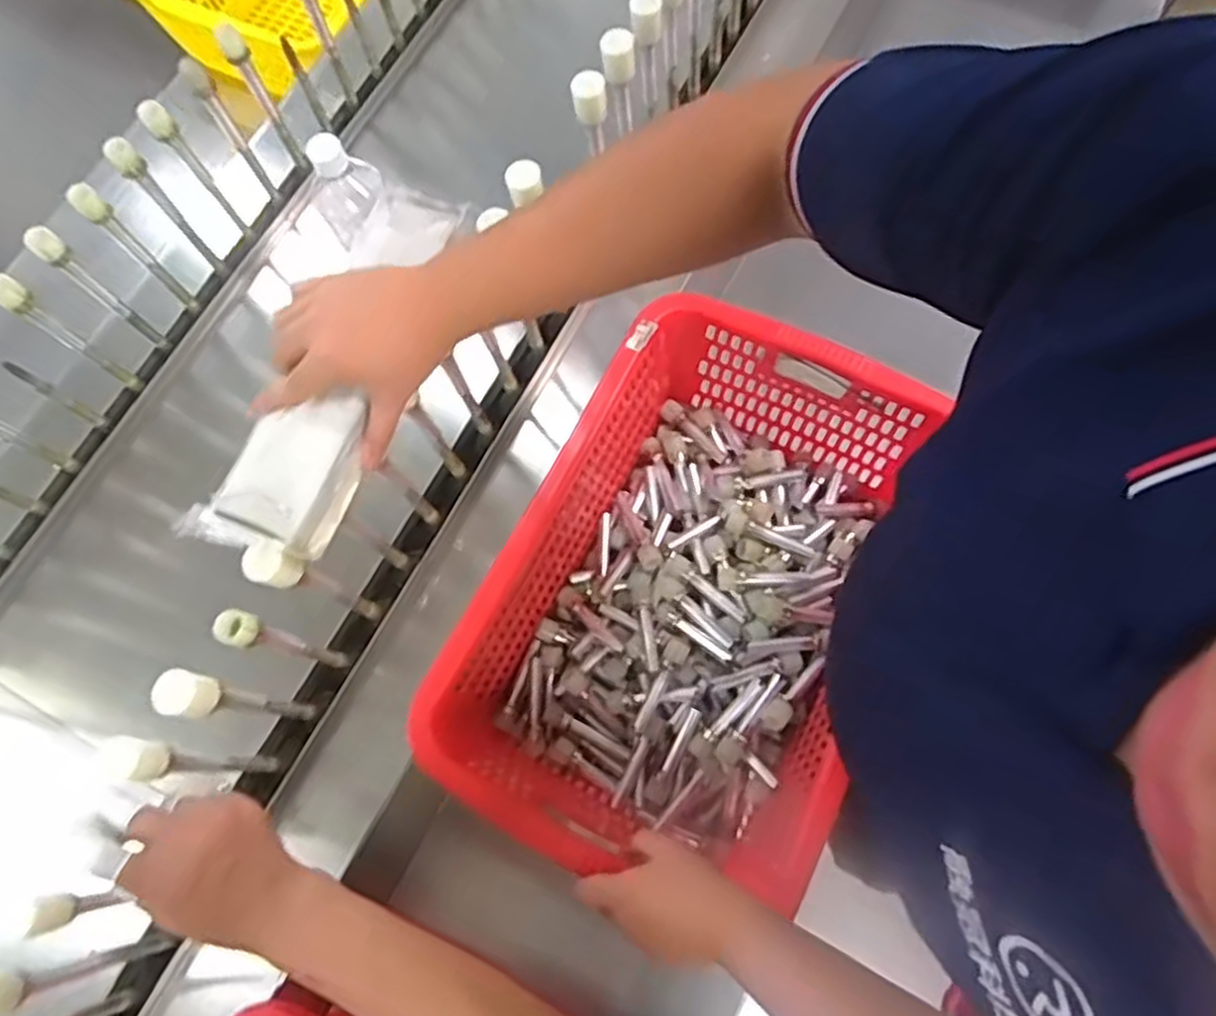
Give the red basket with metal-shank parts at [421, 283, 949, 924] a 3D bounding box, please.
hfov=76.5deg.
[{"bbox_3d":[0.072,0.078,0.745,0.320,0.165,0.496,22,72,9],"label":"red basket with metal-shank parts"}]

